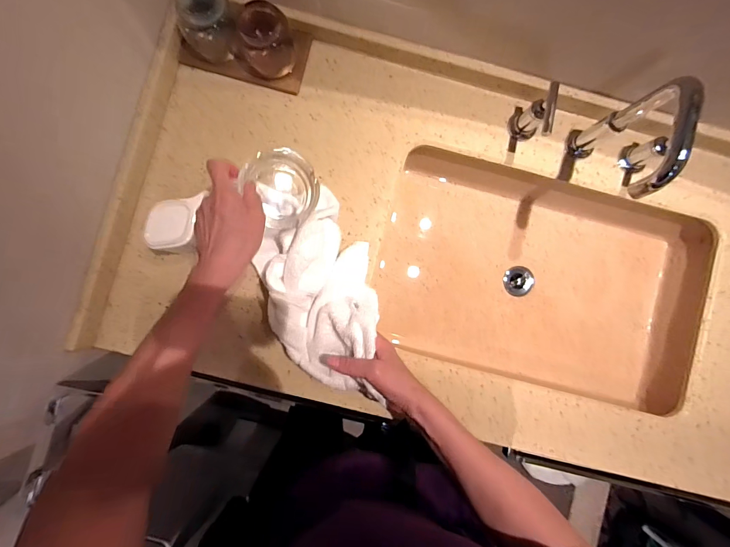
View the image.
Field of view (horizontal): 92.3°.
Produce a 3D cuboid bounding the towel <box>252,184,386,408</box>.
[{"bbox_3d":[-0.067,0.036,0.519,0.161,0.087,0.293,-13,88,-3],"label":"towel"}]

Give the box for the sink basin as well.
[{"bbox_3d":[0.318,0.008,0.666,0.594,0.099,0.394,15,87,-2],"label":"sink basin"}]

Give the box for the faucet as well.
[{"bbox_3d":[0.358,-0.175,0.499,0.043,0.221,0.164,22,87,-2],"label":"faucet"}]

